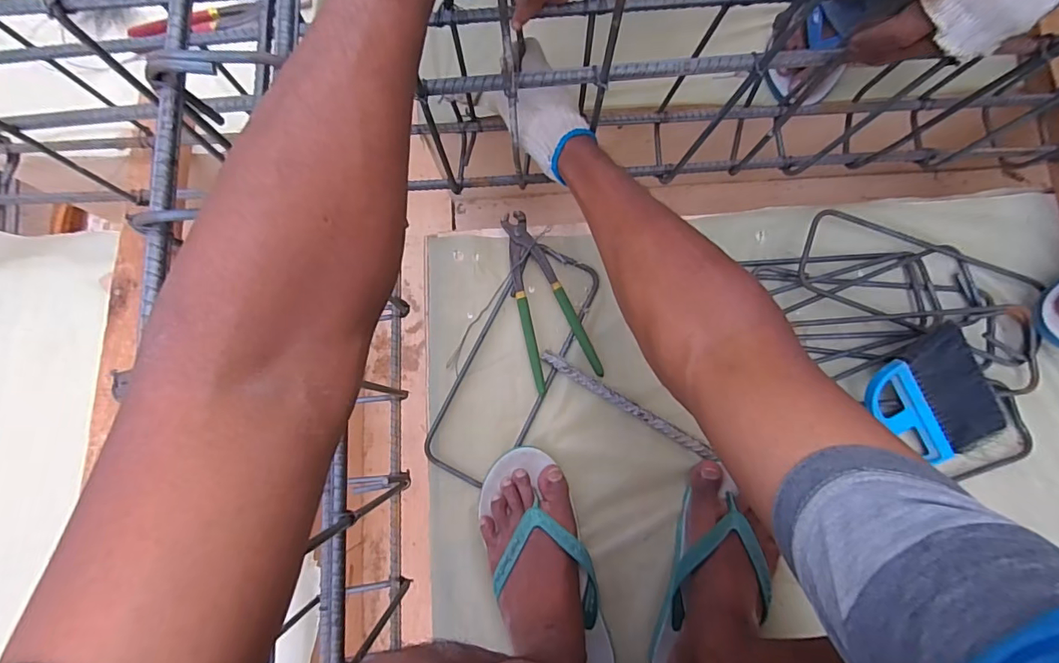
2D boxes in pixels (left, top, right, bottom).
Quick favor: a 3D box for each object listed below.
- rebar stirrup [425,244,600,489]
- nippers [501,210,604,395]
[{"bbox_3d":[-0.020,0.038,0.583,0.108,0.018,0.301,26,85,5],"label":"rebar stirrup"},{"bbox_3d":[0.025,-0.042,0.587,0.079,0.028,0.215,-14,83,1],"label":"nippers"}]

